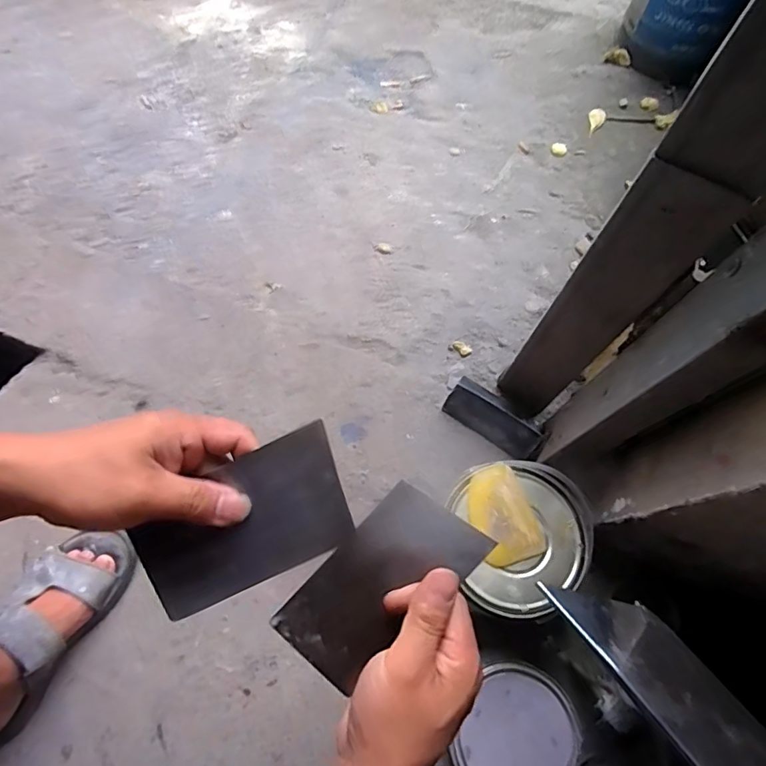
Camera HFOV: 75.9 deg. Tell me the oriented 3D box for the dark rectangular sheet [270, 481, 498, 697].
[{"bbox_3d":[-0.002,0.129,0.314,0.069,0.004,0.132,44,90,3],"label":"dark rectangular sheet"}]

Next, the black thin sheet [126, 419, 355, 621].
[{"bbox_3d":[-0.084,0.085,0.295,0.132,0.004,0.071,-26,89,4],"label":"black thin sheet"}]

